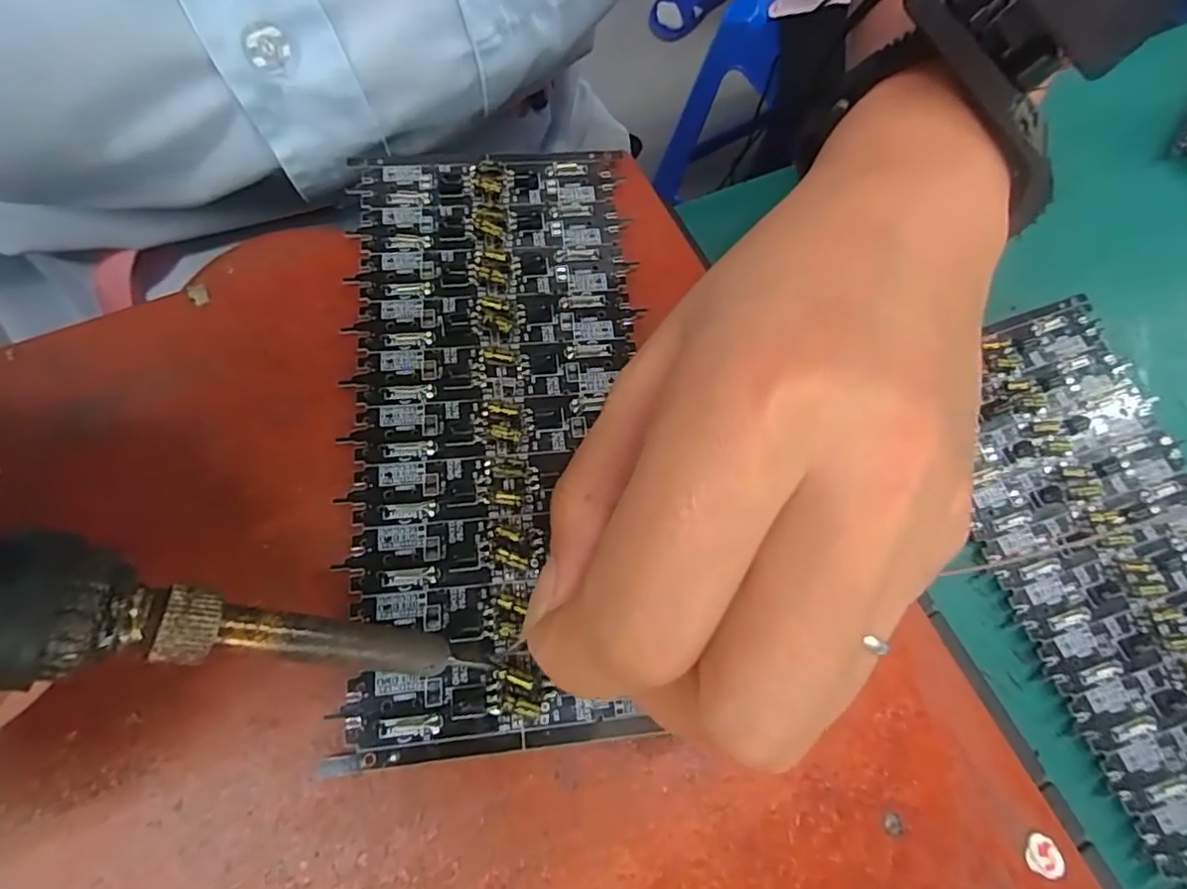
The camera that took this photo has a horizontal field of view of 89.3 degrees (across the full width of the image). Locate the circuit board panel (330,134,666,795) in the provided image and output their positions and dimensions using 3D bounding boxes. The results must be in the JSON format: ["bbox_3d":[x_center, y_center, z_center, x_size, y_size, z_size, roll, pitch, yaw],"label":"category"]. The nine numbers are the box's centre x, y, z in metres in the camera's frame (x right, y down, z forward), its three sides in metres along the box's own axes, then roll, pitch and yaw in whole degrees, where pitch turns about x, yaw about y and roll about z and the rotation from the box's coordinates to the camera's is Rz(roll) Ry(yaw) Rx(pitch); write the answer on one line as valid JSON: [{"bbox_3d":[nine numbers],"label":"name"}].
[{"bbox_3d":[-0.029,-0.010,0.156,0.074,0.008,0.164,0,69,2],"label":"circuit board panel"}]

